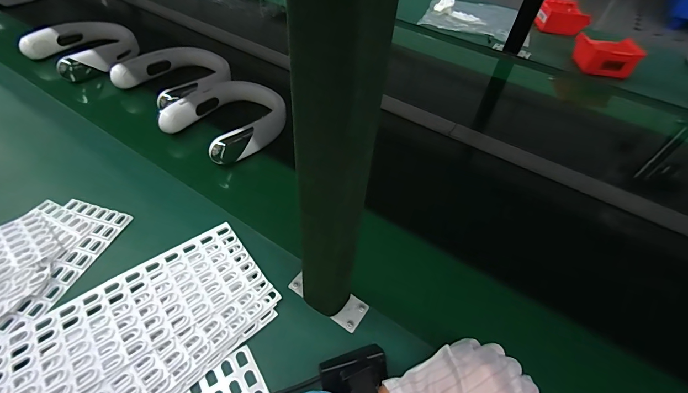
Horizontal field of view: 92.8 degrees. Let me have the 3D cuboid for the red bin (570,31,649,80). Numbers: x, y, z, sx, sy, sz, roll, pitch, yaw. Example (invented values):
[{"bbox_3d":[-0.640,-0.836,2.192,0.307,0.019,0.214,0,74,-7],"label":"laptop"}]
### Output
[{"bbox_3d":[0.701,-0.370,0.866,0.135,0.069,0.103,2,49,-3],"label":"red bin"}]

